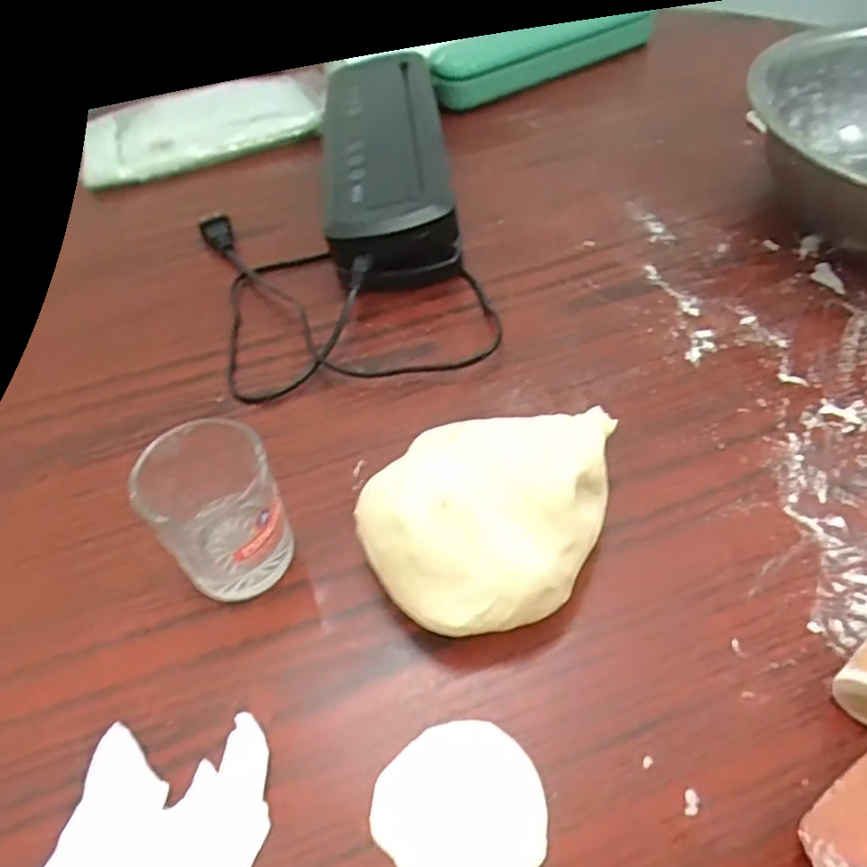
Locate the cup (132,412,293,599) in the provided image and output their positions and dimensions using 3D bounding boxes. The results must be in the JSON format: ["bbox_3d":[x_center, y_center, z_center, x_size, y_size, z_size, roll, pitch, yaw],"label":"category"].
[{"bbox_3d":[-0.115,0.042,0.362,0.062,0.087,0.065,-3,51,3],"label":"cup"}]

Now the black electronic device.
[{"bbox_3d":[-0.043,-0.255,0.616,0.112,0.061,0.348,-6,51,1],"label":"black electronic device"}]

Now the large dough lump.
[{"bbox_3d":[0.038,0.038,0.370,0.108,0.064,0.155,28,58,25],"label":"large dough lump"}]

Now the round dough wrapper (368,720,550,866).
[{"bbox_3d":[0.014,0.168,0.302,0.073,0.004,0.072,-3,51,3],"label":"round dough wrapper"}]

